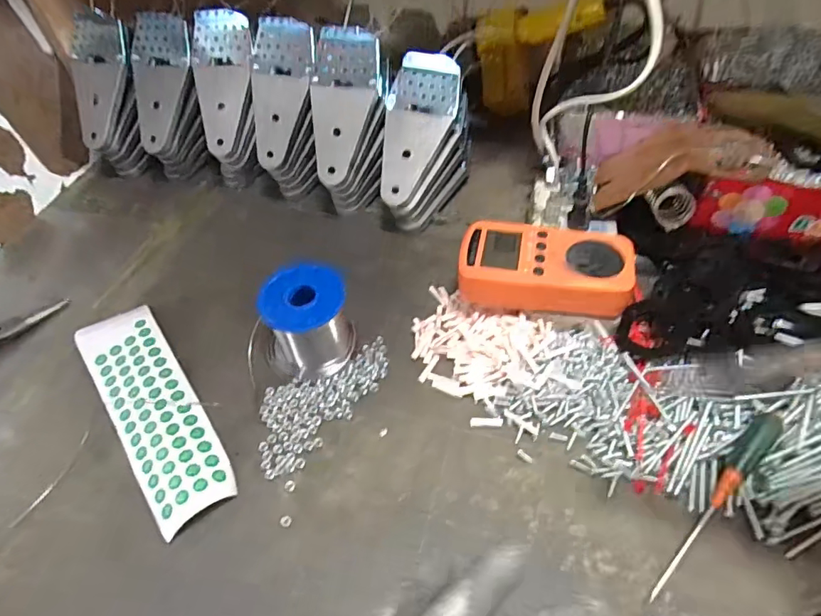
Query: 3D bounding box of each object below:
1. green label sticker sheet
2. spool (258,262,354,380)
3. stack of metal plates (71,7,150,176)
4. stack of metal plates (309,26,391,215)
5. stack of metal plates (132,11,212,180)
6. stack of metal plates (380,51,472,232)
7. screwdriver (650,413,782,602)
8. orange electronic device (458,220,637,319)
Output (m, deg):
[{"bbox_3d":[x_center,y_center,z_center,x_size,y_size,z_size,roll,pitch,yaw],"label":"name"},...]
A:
[{"bbox_3d":[-0.202,0.071,0.394,0.058,0.015,0.213,-33,55,-21],"label":"green label sticker sheet"},{"bbox_3d":[-0.083,0.011,0.401,0.073,0.065,0.063,-21,52,-13],"label":"spool"},{"bbox_3d":[-0.344,-0.241,0.579,0.074,0.171,0.045,-3,16,2],"label":"stack of metal plates"},{"bbox_3d":[-0.061,-0.181,0.505,0.074,0.172,0.048,3,17,6],"label":"stack of metal plates"},{"bbox_3d":[-0.268,-0.233,0.566,0.072,0.168,0.045,-2,15,2],"label":"stack of metal plates"},{"bbox_3d":[0.009,-0.157,0.501,0.076,0.122,0.119,14,53,16],"label":"stack of metal plates"},{"bbox_3d":[0.189,0.121,0.315,0.145,0.019,0.019,-42,59,-19],"label":"screwdriver"},{"bbox_3d":[0.103,-0.033,0.391,0.126,0.025,0.074,8,51,10],"label":"orange electronic device"}]

